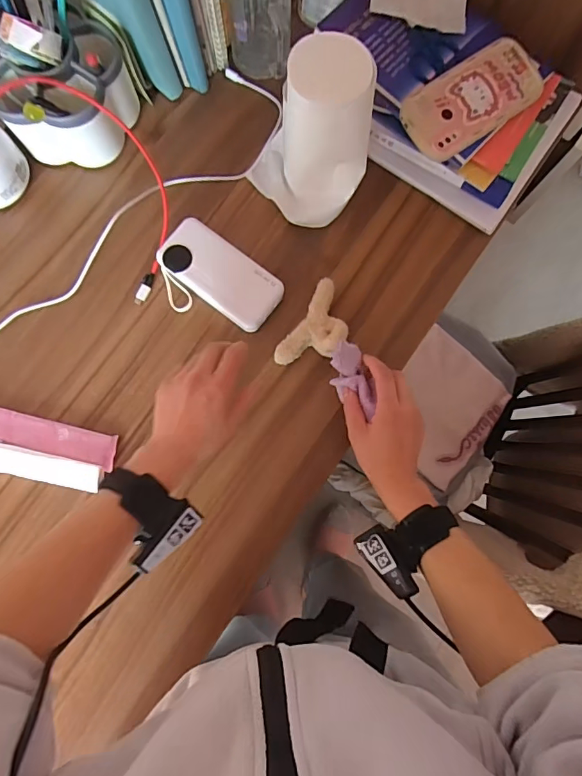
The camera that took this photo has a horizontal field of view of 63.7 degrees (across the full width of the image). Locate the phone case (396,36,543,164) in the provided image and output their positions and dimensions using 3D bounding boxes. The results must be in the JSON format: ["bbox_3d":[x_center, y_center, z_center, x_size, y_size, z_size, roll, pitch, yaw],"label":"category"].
[{"bbox_3d":[0.206,-0.332,0.535,0.167,0.018,0.085,-36,84,-7],"label":"phone case"}]

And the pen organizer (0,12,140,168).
[{"bbox_3d":[-0.260,-0.342,0.524,0.152,0.143,0.125,-25,82,-6],"label":"pen organizer"}]

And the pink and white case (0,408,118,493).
[{"bbox_3d":[-0.290,0.066,0.522,0.182,0.024,0.069,14,80,0],"label":"pink and white case"}]

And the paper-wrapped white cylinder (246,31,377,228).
[{"bbox_3d":[0.019,-0.268,0.509,0.129,0.170,0.104,15,80,1],"label":"paper-wrapped white cylinder"}]

